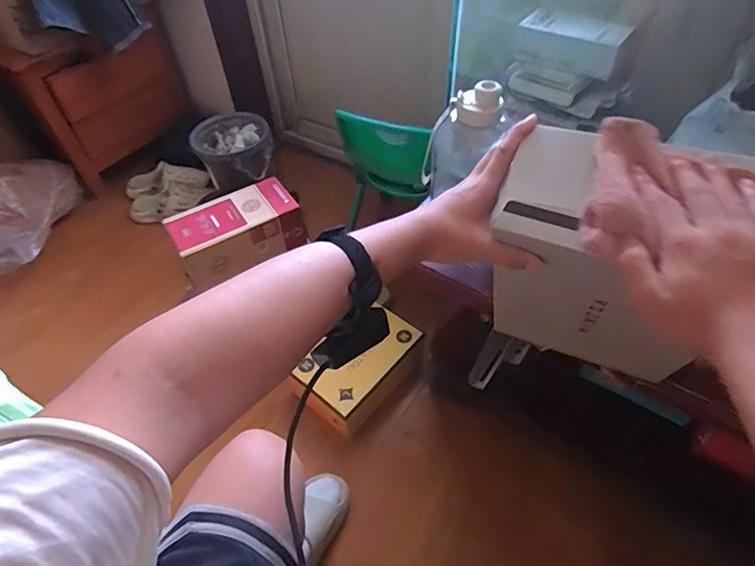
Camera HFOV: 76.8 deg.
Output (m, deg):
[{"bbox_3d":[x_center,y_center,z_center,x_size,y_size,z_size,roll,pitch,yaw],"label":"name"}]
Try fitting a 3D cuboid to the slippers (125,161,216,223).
[{"bbox_3d":[-0.724,-0.317,1.656,0.272,0.105,0.230,-22,53,-17],"label":"slippers"}]

